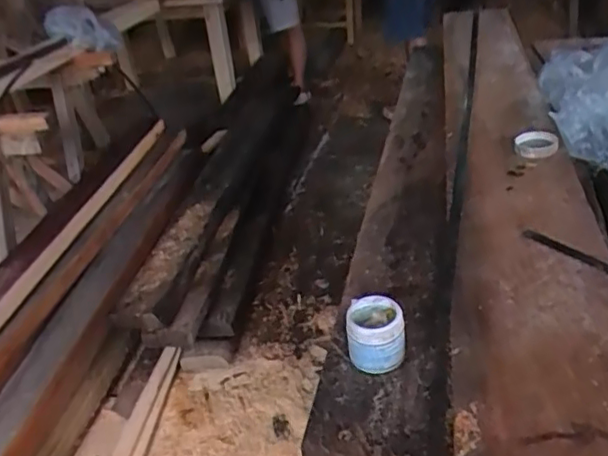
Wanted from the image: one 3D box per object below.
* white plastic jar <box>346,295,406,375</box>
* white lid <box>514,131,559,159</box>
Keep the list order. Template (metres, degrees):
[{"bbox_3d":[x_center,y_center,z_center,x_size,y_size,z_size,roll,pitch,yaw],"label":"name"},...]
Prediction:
[{"bbox_3d":[0.089,0.133,0.741,0.069,0.069,0.070,-5,32,3],"label":"white plastic jar"},{"bbox_3d":[0.404,-0.145,1.032,0.071,0.016,0.084,3,34,15],"label":"white lid"}]

